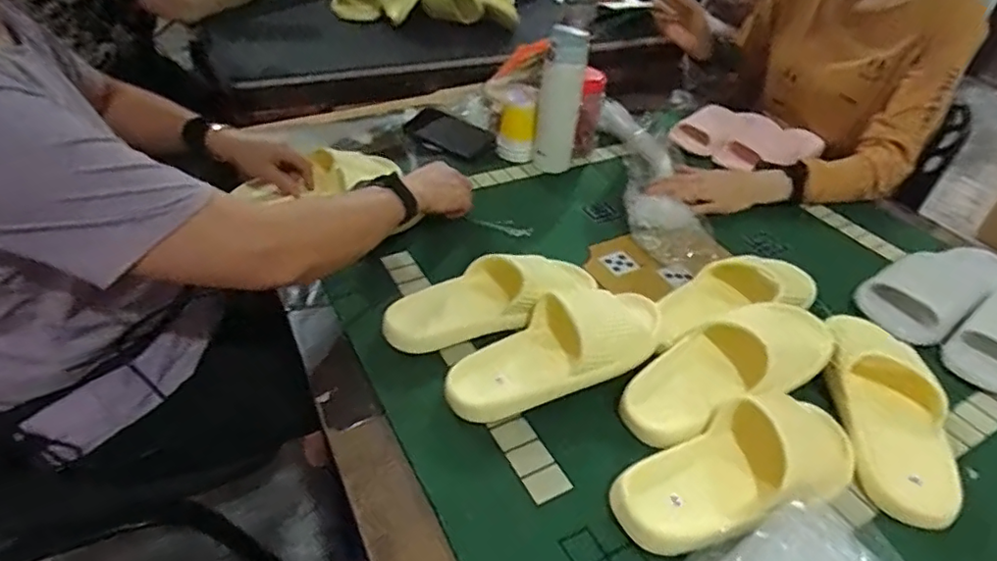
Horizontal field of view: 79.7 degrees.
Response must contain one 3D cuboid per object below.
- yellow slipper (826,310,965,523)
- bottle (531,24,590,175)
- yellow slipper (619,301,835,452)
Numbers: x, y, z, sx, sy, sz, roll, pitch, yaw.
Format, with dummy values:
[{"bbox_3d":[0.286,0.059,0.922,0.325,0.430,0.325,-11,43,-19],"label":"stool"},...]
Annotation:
[{"bbox_3d":[0.403,0.126,0.622,0.106,0.071,0.250,11,41,6],"label":"yellow slipper"},{"bbox_3d":[0.097,-0.280,0.966,0.068,0.233,0.059,8,40,2],"label":"bottle"},{"bbox_3d":[0.243,0.083,0.626,0.252,0.058,0.098,-14,44,-21],"label":"yellow slipper"}]

